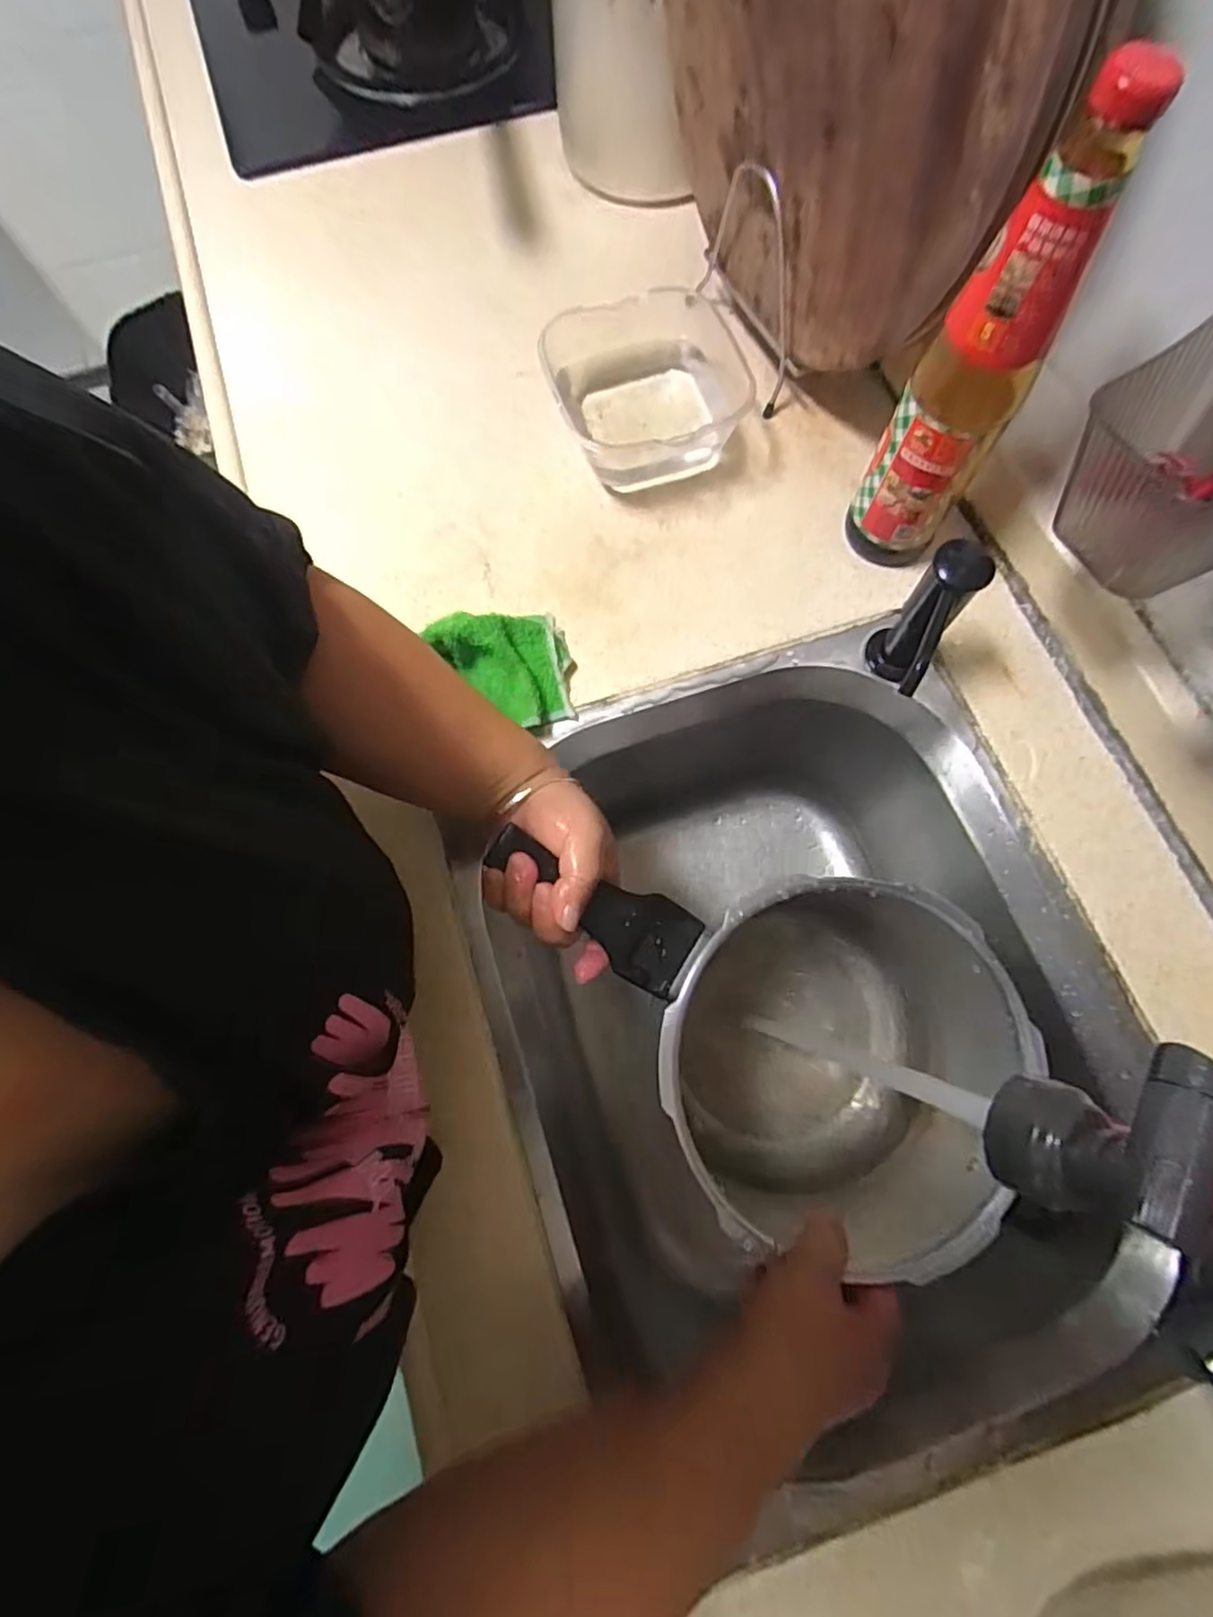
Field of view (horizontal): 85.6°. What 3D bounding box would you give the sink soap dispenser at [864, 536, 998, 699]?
[{"bbox_3d":[0.215,-0.121,0.452,0.038,0.106,0.072,27,74,9],"label":"sink soap dispenser"}]

